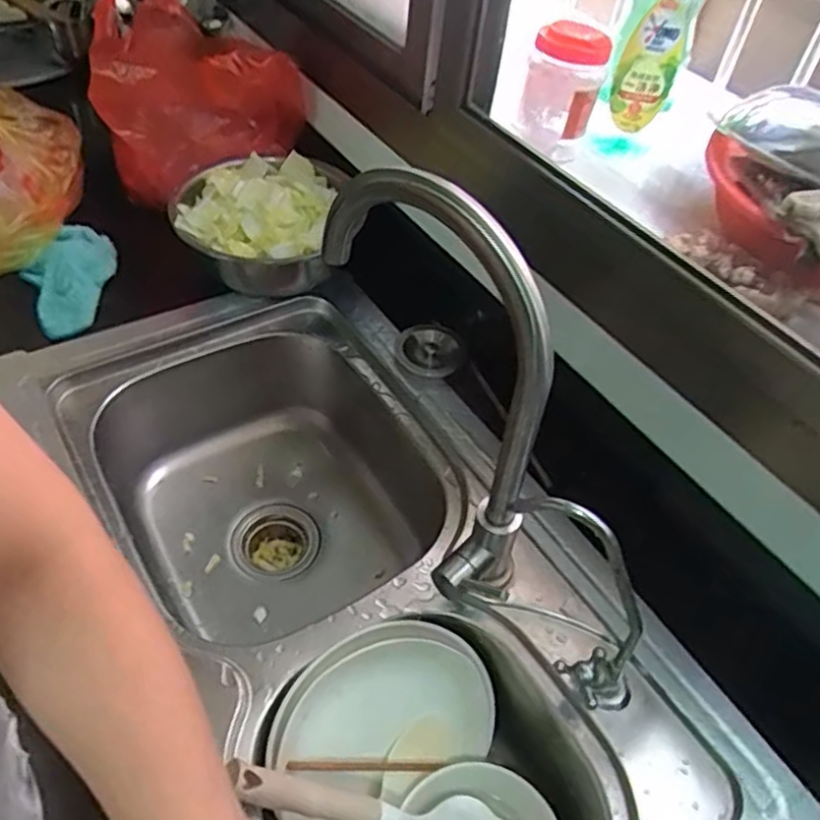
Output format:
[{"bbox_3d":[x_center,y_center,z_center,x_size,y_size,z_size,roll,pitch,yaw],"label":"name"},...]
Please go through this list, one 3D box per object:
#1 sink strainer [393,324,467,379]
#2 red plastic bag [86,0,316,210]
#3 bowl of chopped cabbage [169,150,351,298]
[{"bbox_3d":[0.025,-0.073,0.820,0.072,0.021,0.076,3,48,-3],"label":"sink strainer"},{"bbox_3d":[-0.271,-0.388,0.879,0.220,0.209,0.173,20,50,12],"label":"red plastic bag"},{"bbox_3d":[-0.192,-0.241,0.871,0.182,0.113,0.193,3,48,-3],"label":"bowl of chopped cabbage"}]

